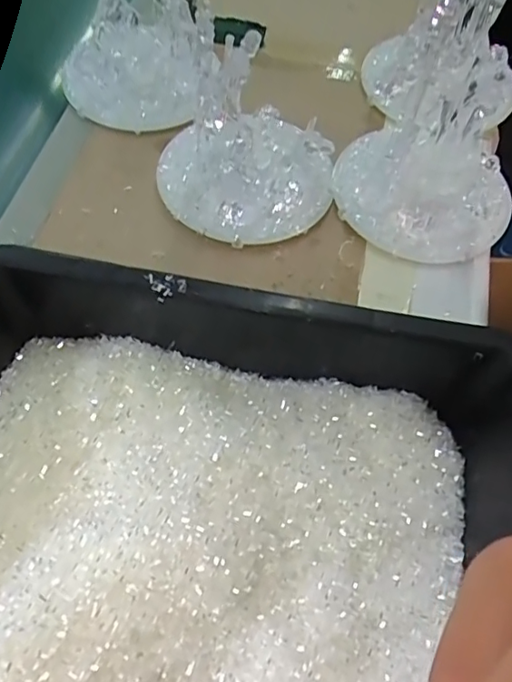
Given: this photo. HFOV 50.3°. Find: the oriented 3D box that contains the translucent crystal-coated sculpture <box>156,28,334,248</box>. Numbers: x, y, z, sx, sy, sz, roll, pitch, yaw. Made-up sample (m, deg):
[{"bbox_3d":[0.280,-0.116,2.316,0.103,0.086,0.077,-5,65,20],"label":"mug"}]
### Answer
[{"bbox_3d":[-0.008,-0.138,0.375,0.124,0.088,0.115,1,60,-2],"label":"translucent crystal-coated sculpture"}]

